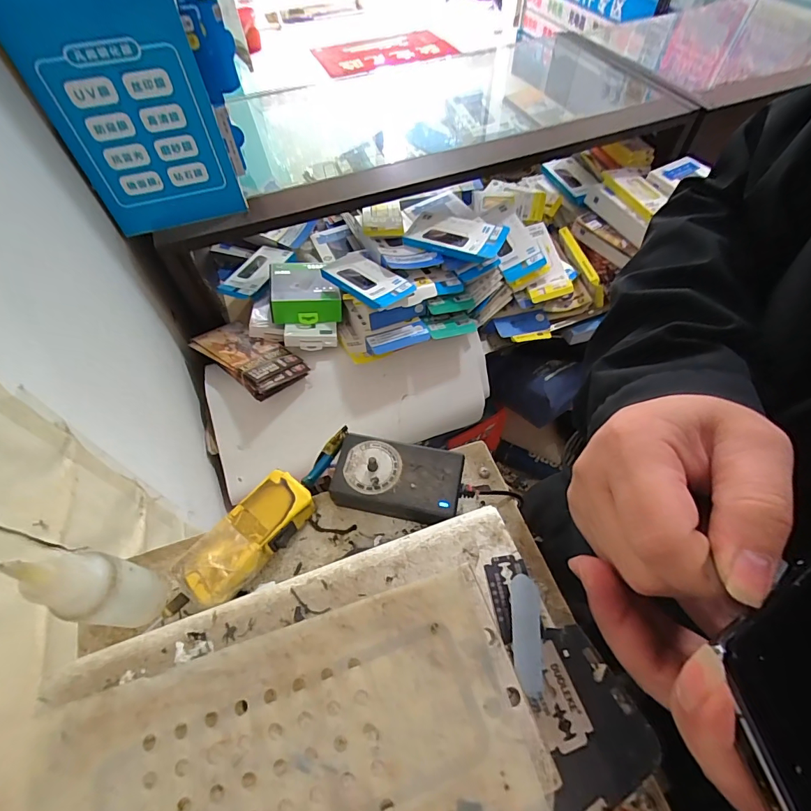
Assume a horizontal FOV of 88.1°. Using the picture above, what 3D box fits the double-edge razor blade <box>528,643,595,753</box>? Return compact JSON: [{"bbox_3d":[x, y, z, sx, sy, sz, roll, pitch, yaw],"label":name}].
[{"bbox_3d":[0.067,0.131,0.189,0.021,0.005,0.038,-17,59,-10],"label":"double-edge razor blade"}]

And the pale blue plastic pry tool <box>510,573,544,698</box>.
[{"bbox_3d":[0.058,0.108,0.200,0.013,0.004,0.050,1,64,7],"label":"pale blue plastic pry tool"}]

